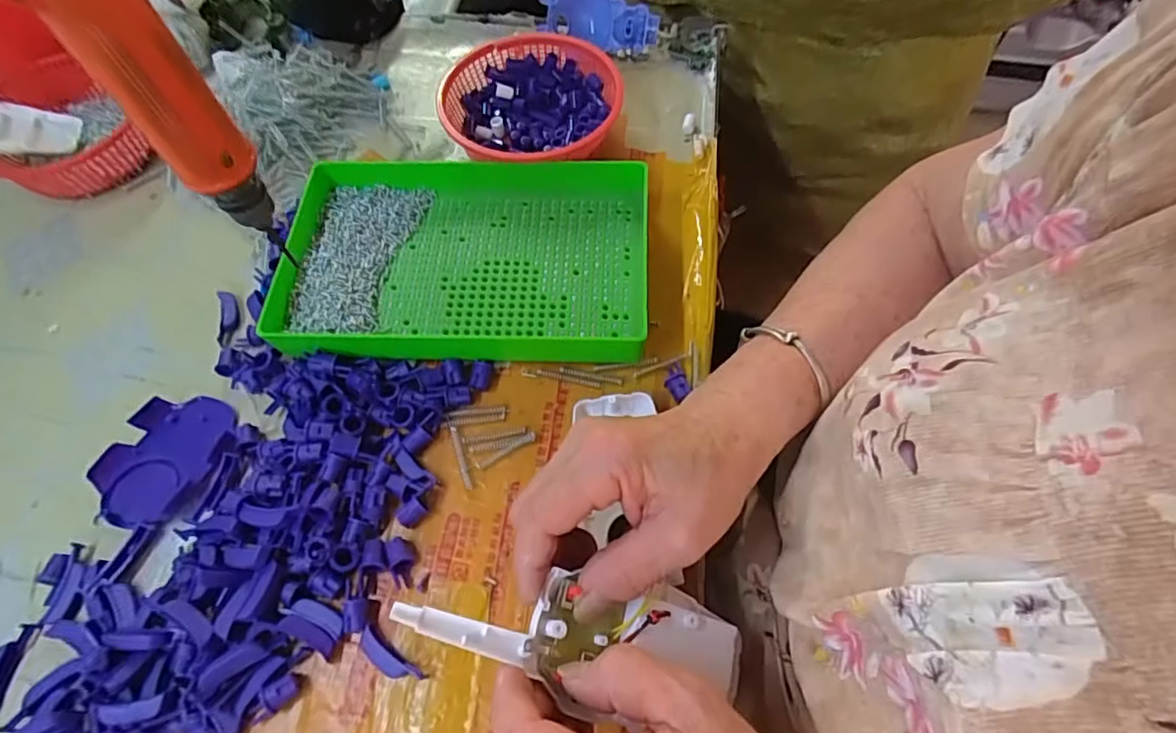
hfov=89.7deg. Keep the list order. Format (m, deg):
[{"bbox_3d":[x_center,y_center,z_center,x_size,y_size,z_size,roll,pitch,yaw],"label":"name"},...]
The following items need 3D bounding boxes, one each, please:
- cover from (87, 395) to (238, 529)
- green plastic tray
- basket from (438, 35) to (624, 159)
[{"bbox_3d":[-0.262,0.056,0.367,0.066,0.012,0.084,30,68,16],"label":"cover"},{"bbox_3d":[-0.082,-0.075,0.409,0.251,0.037,0.158,1,63,3],"label":"green plastic tray"},{"bbox_3d":[-0.044,-0.195,0.462,0.132,0.048,0.131,-1,63,2],"label":"basket"}]

